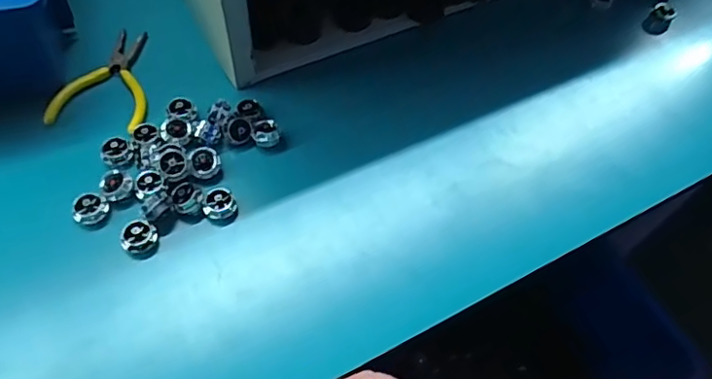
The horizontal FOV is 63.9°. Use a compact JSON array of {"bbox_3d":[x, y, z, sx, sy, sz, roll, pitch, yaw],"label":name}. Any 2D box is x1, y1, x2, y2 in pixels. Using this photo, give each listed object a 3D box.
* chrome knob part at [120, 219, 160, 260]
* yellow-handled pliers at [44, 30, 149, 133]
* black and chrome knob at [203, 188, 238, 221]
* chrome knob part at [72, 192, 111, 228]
[{"bbox_3d":[-0.161,0.037,0.425,0.026,0.019,0.023,-25,62,-19],"label":"chrome knob part"},{"bbox_3d":[-0.218,-0.102,0.512,0.077,0.010,0.116,6,57,-1],"label":"yellow-handled pliers"},{"bbox_3d":[-0.106,0.013,0.446,0.024,0.016,0.023,2,57,-3],"label":"black and chrome knob"},{"bbox_3d":[-0.202,0.016,0.434,0.022,0.015,0.023,2,57,-3],"label":"chrome knob part"}]

